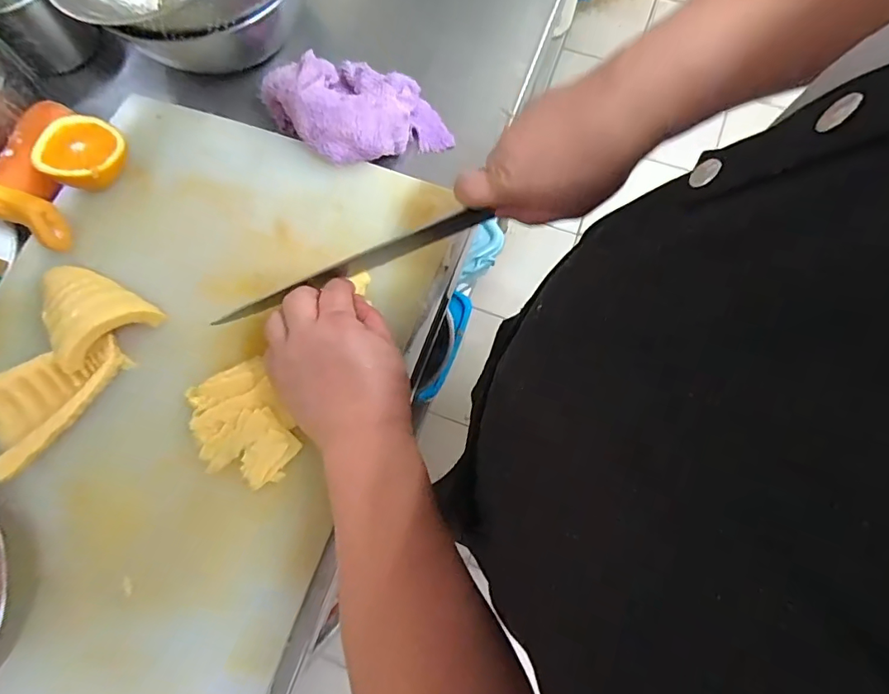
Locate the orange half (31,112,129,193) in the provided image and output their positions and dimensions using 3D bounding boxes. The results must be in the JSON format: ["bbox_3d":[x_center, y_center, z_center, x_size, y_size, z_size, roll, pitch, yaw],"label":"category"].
[{"bbox_3d":[-0.312,-0.168,0.437,0.067,0.041,0.066,0,76,1],"label":"orange half"}]

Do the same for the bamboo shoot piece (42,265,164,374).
[{"bbox_3d":[-0.285,-0.035,0.393,0.072,0.032,0.091,-41,79,-9],"label":"bamboo shoot piece"}]

